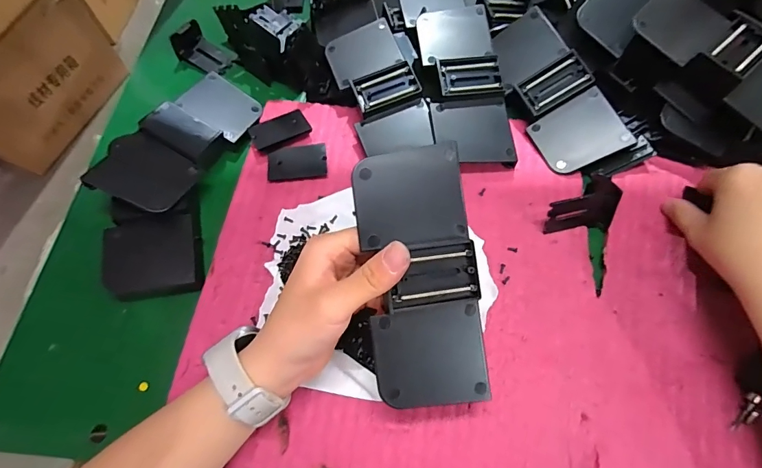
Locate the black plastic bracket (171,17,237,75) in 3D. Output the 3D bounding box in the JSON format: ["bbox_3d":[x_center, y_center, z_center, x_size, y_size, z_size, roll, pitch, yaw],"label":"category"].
[{"bbox_3d":[-0.194,-0.205,0.445,0.056,0.032,0.041,27,69,13],"label":"black plastic bracket"}]

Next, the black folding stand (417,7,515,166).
[{"bbox_3d":[0.078,-0.139,0.385,0.071,0.023,0.156,-10,79,-3],"label":"black folding stand"}]

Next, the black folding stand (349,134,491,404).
[{"bbox_3d":[0.025,0.026,0.255,0.069,0.012,0.159,-7,88,-2],"label":"black folding stand"}]

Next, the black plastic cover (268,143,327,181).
[{"bbox_3d":[-0.079,-0.068,0.383,0.055,0.006,0.030,-10,66,-3],"label":"black plastic cover"}]

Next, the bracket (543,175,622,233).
[{"bbox_3d":[0.168,-0.028,0.346,0.057,0.033,0.041,-3,66,0],"label":"bracket"}]

